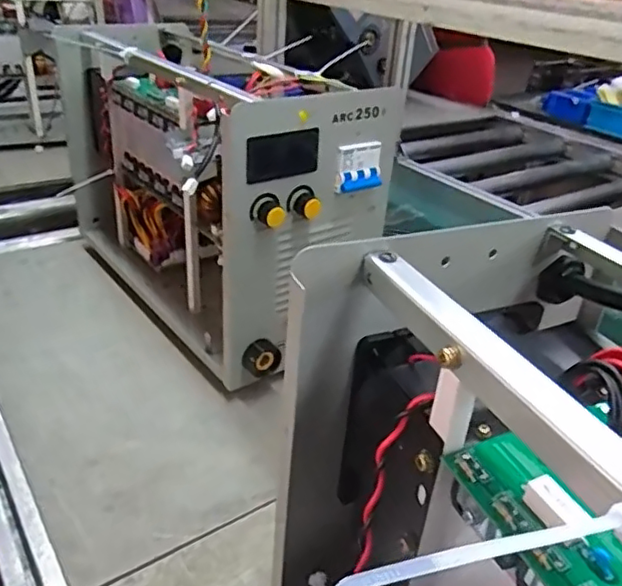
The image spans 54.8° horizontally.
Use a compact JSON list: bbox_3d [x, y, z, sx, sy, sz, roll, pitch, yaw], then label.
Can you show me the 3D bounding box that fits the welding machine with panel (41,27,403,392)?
[{"bbox_3d":[-0.146,-0.133,0.755,0.193,0.309,0.452,-20,38,-35],"label":"welding machine with panel"}]

